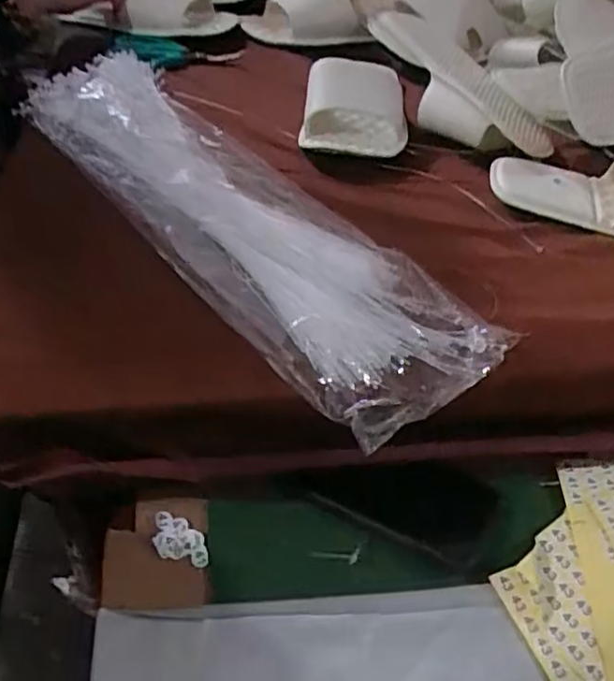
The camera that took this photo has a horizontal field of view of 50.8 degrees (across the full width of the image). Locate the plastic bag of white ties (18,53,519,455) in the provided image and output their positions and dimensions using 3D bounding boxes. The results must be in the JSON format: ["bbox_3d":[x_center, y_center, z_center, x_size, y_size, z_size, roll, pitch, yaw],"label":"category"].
[{"bbox_3d":[-0.075,-0.120,0.515,0.138,0.039,0.514,-24,51,-27],"label":"plastic bag of white ties"}]

